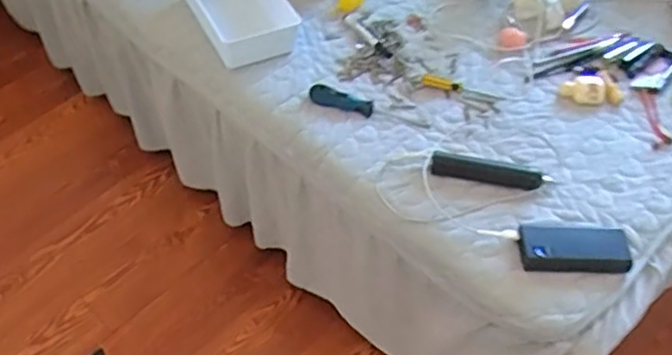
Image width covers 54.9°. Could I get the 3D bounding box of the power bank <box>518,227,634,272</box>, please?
[{"bbox_3d":[0.324,0.094,0.882,0.145,0.028,0.068,2,55,-2],"label":"power bank"}]

